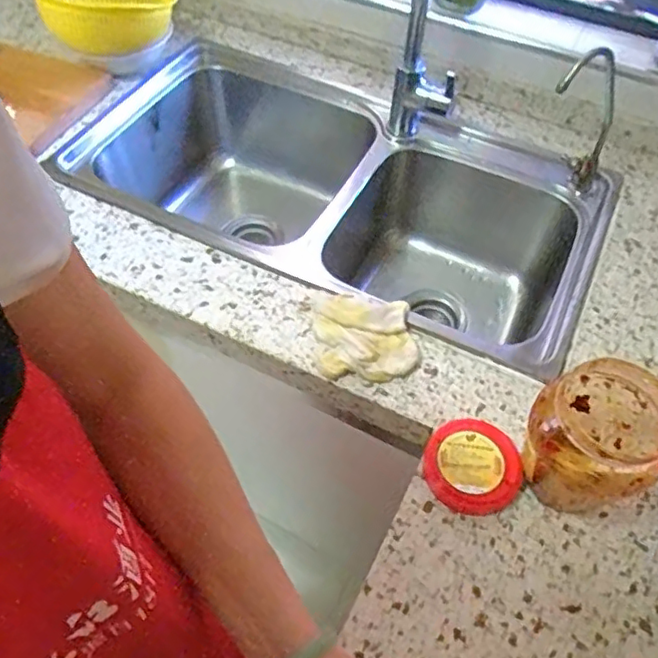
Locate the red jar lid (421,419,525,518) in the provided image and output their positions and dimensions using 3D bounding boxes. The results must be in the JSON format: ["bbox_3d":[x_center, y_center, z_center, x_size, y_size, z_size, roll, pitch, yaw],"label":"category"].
[{"bbox_3d":[0.143,0.136,0.594,0.094,0.026,0.090,1,54,-1],"label":"red jar lid"}]

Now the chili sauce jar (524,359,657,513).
[{"bbox_3d":[0.240,0.106,0.549,0.112,0.140,0.103,-25,59,-19],"label":"chili sauce jar"}]

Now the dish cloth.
[{"bbox_3d":[0.042,0.008,0.679,0.114,0.032,0.102,1,54,-1],"label":"dish cloth"}]

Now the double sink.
[{"bbox_3d":[-0.001,-0.189,0.970,0.783,0.250,0.462,24,58,15],"label":"double sink"}]

